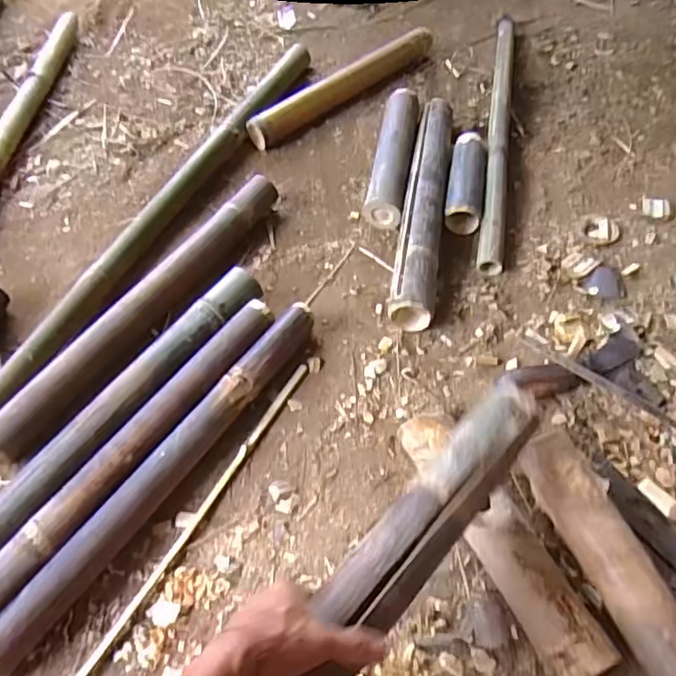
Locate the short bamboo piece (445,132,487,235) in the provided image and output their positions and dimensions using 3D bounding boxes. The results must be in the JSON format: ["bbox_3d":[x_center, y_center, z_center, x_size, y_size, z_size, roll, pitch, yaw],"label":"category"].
[{"bbox_3d":[0.224,-0.276,1.008,0.058,0.048,0.216,7,56,10],"label":"short bamboo piece"}]

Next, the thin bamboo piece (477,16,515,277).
[{"bbox_3d":[0.306,-0.405,1.095,0.045,0.036,0.730,7,56,10],"label":"thin bamboo piece"}]

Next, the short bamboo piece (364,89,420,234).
[{"bbox_3d":[0.102,-0.335,1.057,0.066,0.056,0.319,6,56,10],"label":"short bamboo piece"}]

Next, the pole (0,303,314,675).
[{"bbox_3d":[-0.213,0.162,0.730,0.055,0.053,0.561,30,63,23],"label":"pole"}]

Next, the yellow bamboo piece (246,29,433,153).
[{"bbox_3d":[0.012,-0.527,1.216,0.464,0.074,0.053,-34,59,-18],"label":"yellow bamboo piece"}]

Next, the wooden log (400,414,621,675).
[{"bbox_3d":[0.181,0.216,0.652,0.078,0.047,0.319,-26,57,-12],"label":"wooden log"}]

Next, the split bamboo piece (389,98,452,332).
[{"bbox_3d":[0.146,-0.237,0.972,0.063,0.059,0.519,5,56,9],"label":"split bamboo piece"}]

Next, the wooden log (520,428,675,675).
[{"bbox_3d":[0.306,0.273,0.586,0.065,0.067,0.378,-19,56,-8],"label":"wooden log"}]

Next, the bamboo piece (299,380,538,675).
[{"bbox_3d":[0.029,0.208,0.488,0.061,0.032,0.511,32,54,24],"label":"bamboo piece"}]

